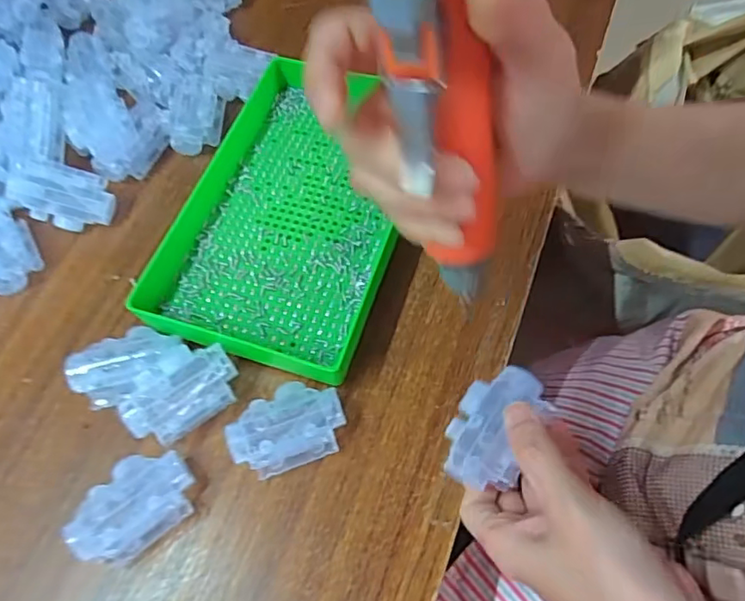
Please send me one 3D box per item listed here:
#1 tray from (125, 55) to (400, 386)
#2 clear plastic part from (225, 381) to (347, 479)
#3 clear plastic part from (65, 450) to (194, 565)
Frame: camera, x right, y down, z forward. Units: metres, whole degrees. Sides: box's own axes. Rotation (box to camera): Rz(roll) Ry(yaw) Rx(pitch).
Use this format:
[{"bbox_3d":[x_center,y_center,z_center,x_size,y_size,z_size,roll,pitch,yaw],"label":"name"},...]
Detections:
[{"bbox_3d":[-0.057,-0.072,0.431,0.155,0.034,0.245,14,63,9],"label":"tray"},{"bbox_3d":[-0.052,0.077,0.351,0.068,0.027,0.047,-17,63,-8],"label":"clear plastic part"},{"bbox_3d":[-0.140,0.118,0.333,0.069,0.028,0.046,-36,67,-16],"label":"clear plastic part"}]

